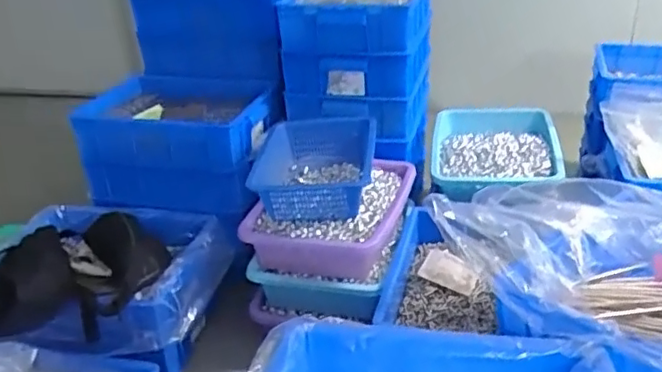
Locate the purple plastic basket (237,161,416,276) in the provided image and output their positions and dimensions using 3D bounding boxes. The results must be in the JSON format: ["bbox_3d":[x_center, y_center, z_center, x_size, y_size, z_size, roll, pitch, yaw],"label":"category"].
[{"bbox_3d":[0.006,0.049,1.266,0.288,0.121,0.327,7,29,17],"label":"purple plastic basket"}]

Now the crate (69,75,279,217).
[{"bbox_3d":[-0.360,-0.101,1.464,0.472,0.237,0.294,4,29,13],"label":"crate"}]

